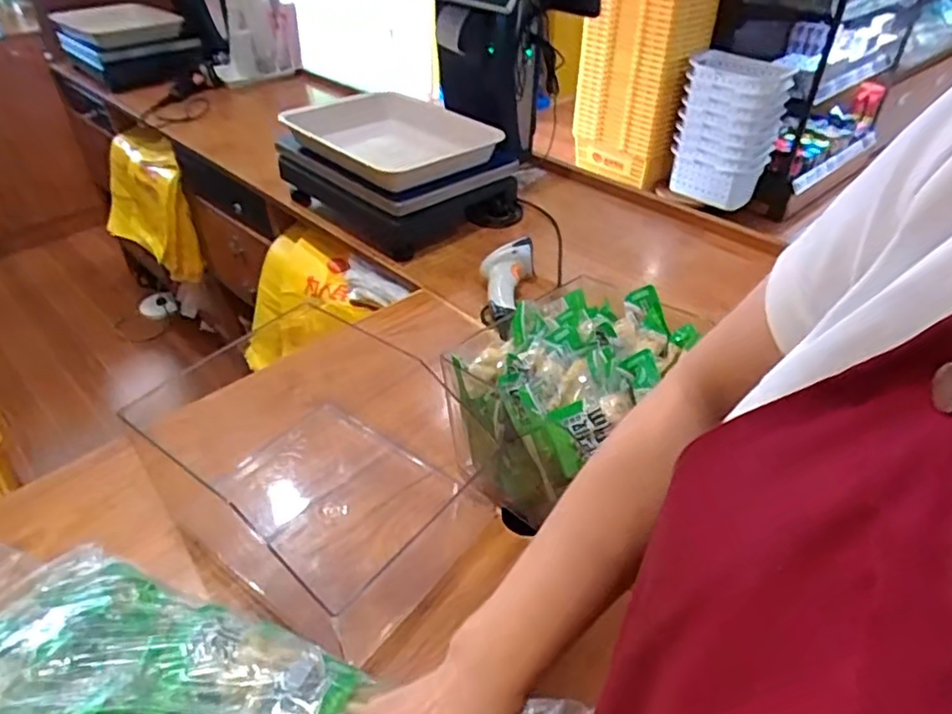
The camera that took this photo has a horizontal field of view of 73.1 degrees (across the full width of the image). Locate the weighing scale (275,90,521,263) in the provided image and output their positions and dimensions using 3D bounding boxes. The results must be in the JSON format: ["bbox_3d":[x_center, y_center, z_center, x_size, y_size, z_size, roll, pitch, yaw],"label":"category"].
[{"bbox_3d":[-0.139,-0.339,1.140,0.285,0.150,0.347,-29,48,-31],"label":"weighing scale"}]

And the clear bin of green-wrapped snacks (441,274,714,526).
[{"bbox_3d":[0.101,0.057,0.658,0.187,0.175,0.229,31,49,32],"label":"clear bin of green-wrapped snacks"}]

